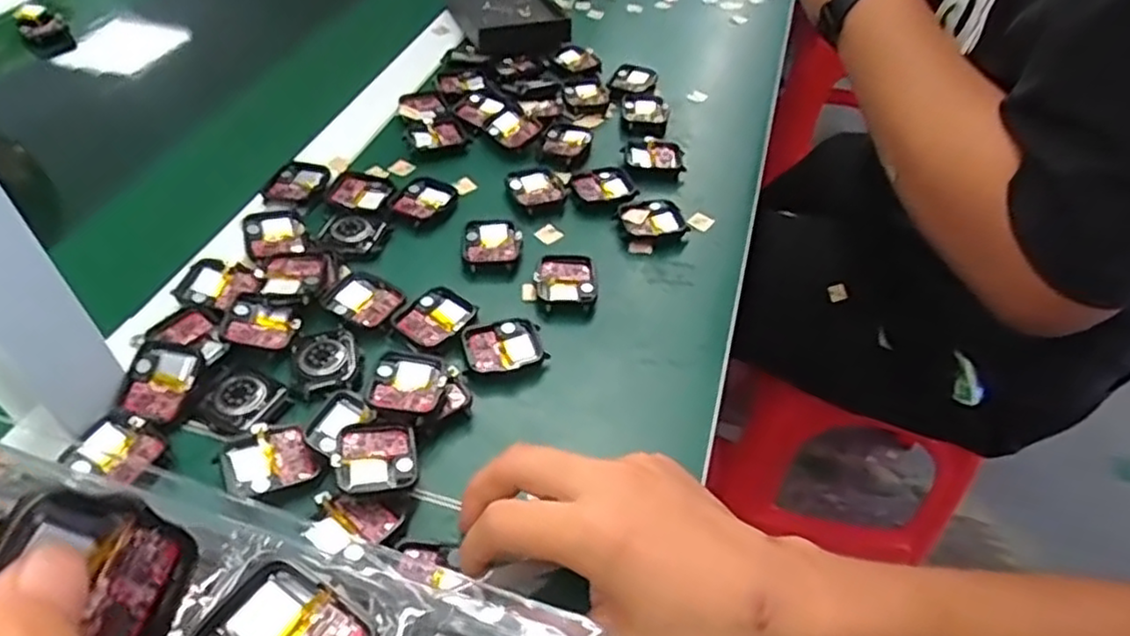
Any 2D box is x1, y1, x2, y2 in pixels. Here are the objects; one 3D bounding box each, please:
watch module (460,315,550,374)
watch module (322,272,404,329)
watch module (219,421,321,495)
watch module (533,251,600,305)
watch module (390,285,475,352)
[{"bbox_3d":[-0.034,0.016,0.397,0.044,0.008,0.040,-9,47,-10],"label":"watch module"},{"bbox_3d":[-0.121,-0.011,0.422,0.044,0.006,0.037,25,50,20],"label":"watch module"},{"bbox_3d":[-0.142,0.068,0.338,0.038,0.009,0.037,-24,52,-23],"label":"watch module"},{"bbox_3d":[0.001,-0.024,0.443,0.037,0.009,0.044,0,47,-2],"label":"watch module"},{"bbox_3d":[-0.077,-0.001,0.415,0.038,0.004,0.043,33,54,26],"label":"watch module"}]

